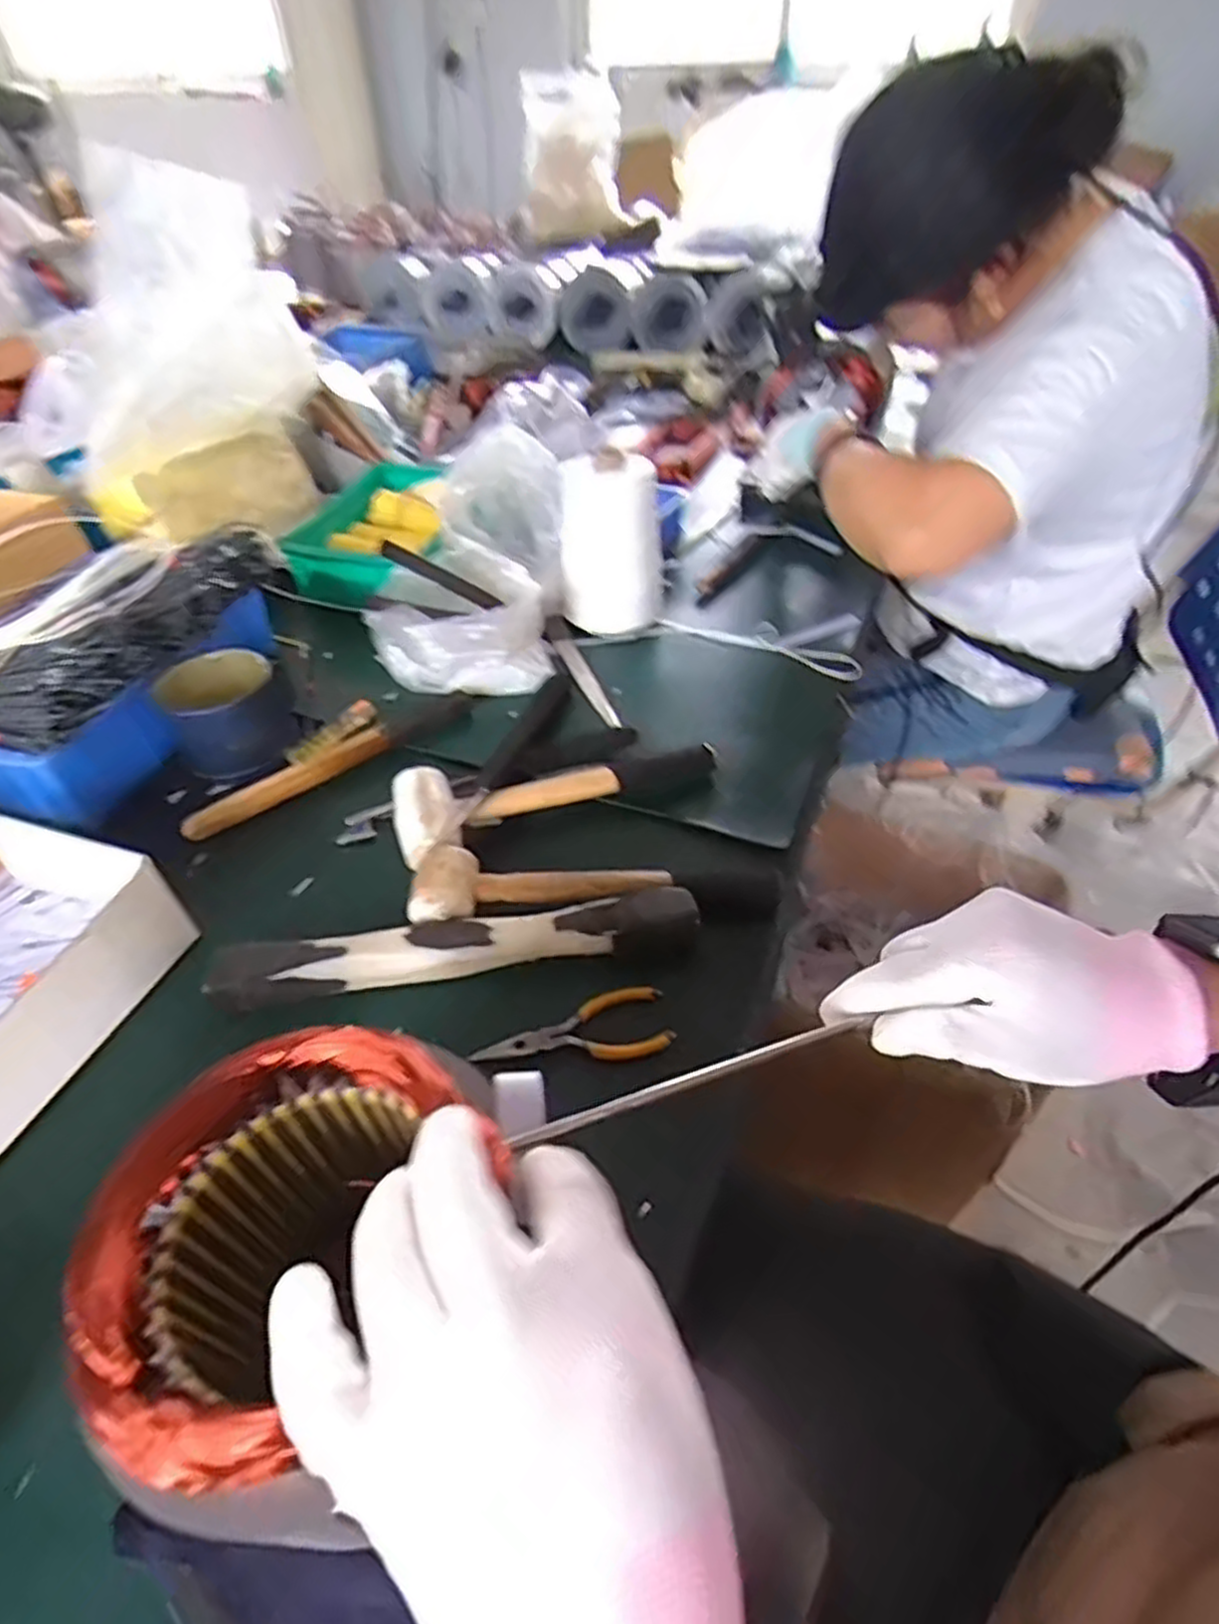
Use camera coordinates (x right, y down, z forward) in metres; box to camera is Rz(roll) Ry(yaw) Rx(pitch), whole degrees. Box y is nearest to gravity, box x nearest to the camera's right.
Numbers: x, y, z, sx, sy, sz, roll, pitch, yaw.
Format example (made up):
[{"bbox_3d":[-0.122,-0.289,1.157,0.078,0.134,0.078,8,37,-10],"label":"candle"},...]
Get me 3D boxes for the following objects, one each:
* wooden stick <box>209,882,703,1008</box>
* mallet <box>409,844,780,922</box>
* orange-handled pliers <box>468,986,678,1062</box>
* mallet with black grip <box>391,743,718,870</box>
[{"bbox_3d":[-0.098,0.087,0.516,0.309,0.027,0.036,-7,45,-6],"label":"wooden stick"},{"bbox_3d":[-0.050,0.048,0.553,0.177,0.037,0.053,-6,45,-5],"label":"mallet"},{"bbox_3d":[-0.023,0.136,0.487,0.120,0.006,0.045,-6,45,-5],"label":"orange-handled pliers"},{"bbox_3d":[-0.045,-0.020,0.629,0.270,0.043,0.083,-17,47,-15],"label":"mallet with black grip"}]

